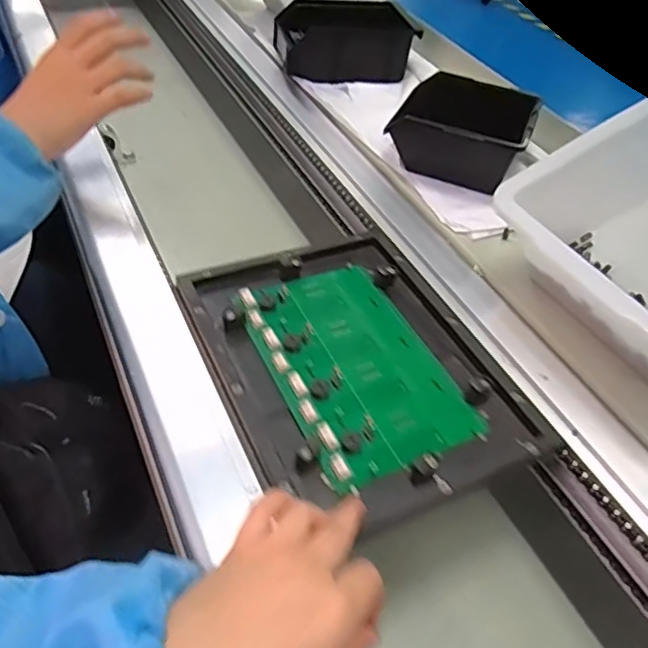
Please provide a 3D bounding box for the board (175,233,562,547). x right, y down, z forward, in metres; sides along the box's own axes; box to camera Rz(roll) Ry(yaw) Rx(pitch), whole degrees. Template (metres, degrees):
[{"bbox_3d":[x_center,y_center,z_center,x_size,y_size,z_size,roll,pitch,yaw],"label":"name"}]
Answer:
[{"bbox_3d":[0.021,0.026,0.435,0.191,0.019,0.243,-16,49,-21],"label":"board"}]

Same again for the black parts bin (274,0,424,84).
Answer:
[{"bbox_3d":[0.025,-0.359,0.751,0.166,0.060,0.127,-4,45,-10],"label":"black parts bin"}]

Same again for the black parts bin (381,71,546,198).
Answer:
[{"bbox_3d":[0.138,-0.194,0.602,0.136,0.072,0.129,21,46,14],"label":"black parts bin"}]

